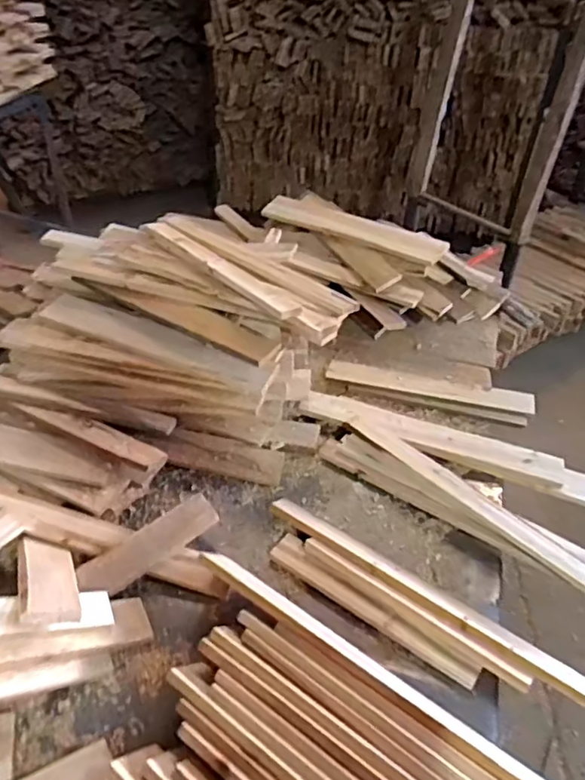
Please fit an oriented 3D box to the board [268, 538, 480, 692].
[{"bbox_3d":[0.107,0.303,0.832,0.324,0.022,0.036,28,47,28],"label":"board"}]

